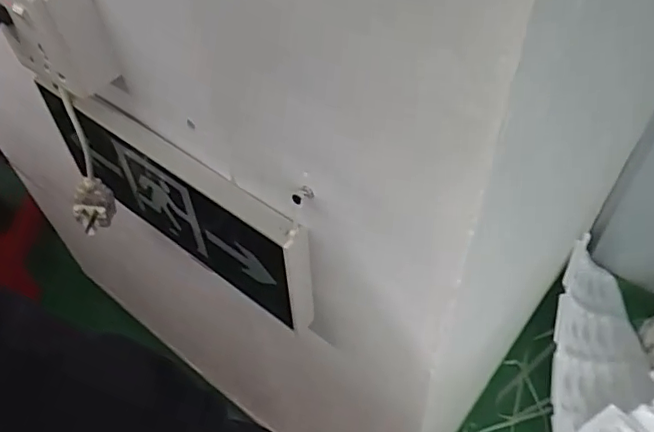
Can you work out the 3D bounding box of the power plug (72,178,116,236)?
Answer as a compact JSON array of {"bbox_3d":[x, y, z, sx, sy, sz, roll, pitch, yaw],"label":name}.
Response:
[{"bbox_3d":[-0.231,-0.012,0.572,0.041,0.044,0.027,-26,55,-18],"label":"power plug"}]

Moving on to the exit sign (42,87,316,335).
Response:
[{"bbox_3d":[-0.145,-0.022,0.520,0.317,0.169,0.021,31,58,23],"label":"exit sign"}]

